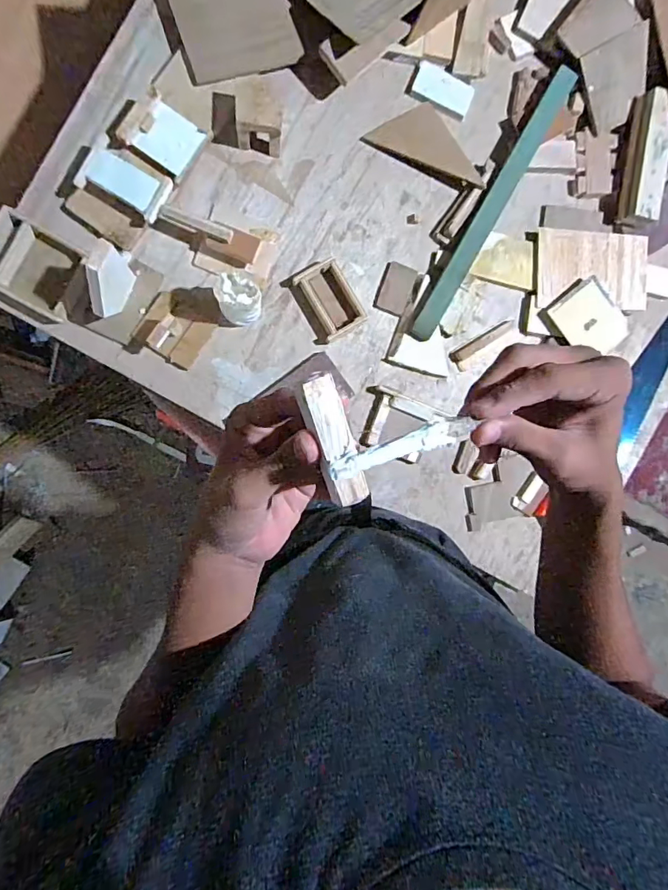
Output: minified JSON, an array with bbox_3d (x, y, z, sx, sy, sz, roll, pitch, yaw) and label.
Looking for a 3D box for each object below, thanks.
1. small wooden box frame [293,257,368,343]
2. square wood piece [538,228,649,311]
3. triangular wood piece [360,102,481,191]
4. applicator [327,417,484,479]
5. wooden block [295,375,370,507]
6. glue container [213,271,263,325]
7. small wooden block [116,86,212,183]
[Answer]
[{"bbox_3d":[-0.003,-0.240,0.775,0.075,0.023,0.117,-30,94,-4],"label":"small wooden box frame"},{"bbox_3d":[0.458,-0.310,0.829,0.202,0.022,0.132,1,92,-6],"label":"square wood piece"},{"bbox_3d":[0.165,-0.513,0.789,0.198,0.025,0.098,24,89,-6],"label":"triangular wood piece"},{"bbox_3d":[0.038,0.001,0.251,0.086,0.005,0.015,-18,93,-20],"label":"applicator"},{"bbox_3d":[0.000,-0.001,0.242,0.021,0.012,0.068,-16,99,-5],"label":"wooden block"},{"bbox_3d":[-0.143,-0.220,0.721,0.062,0.103,0.058,0,92,-6],"label":"glue container"},{"bbox_3d":[-0.263,-0.473,0.729,0.111,0.037,0.096,30,89,-6],"label":"small wooden block"}]

